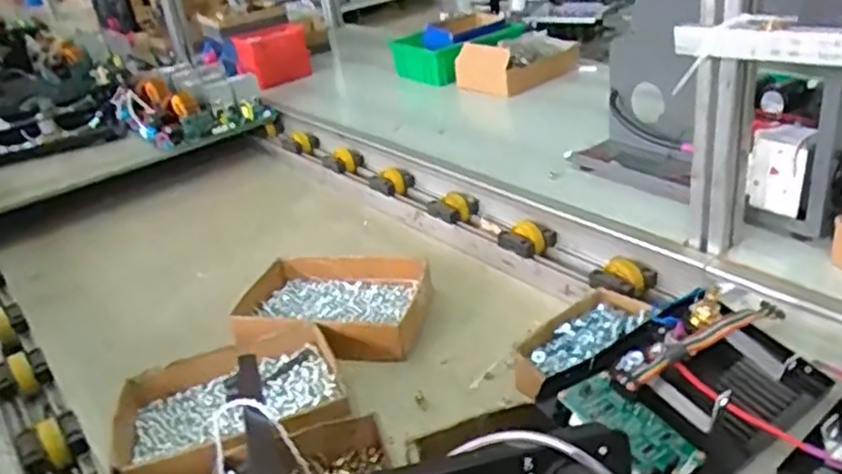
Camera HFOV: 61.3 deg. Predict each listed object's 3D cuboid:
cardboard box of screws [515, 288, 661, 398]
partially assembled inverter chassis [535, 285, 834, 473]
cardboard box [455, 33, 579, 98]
[{"bbox_3d":[0.163,0.113,0.710,0.154,0.046,0.079,-25,32,-29],"label":"cardboard box of screws"},{"bbox_3d":[0.213,0.106,0.546,0.239,0.048,0.132,-24,32,-28],"label":"partially assembled inverter chassis"},{"bbox_3d":[0.185,-0.338,1.354,0.187,0.101,0.163,-27,33,-32],"label":"cardboard box"}]

